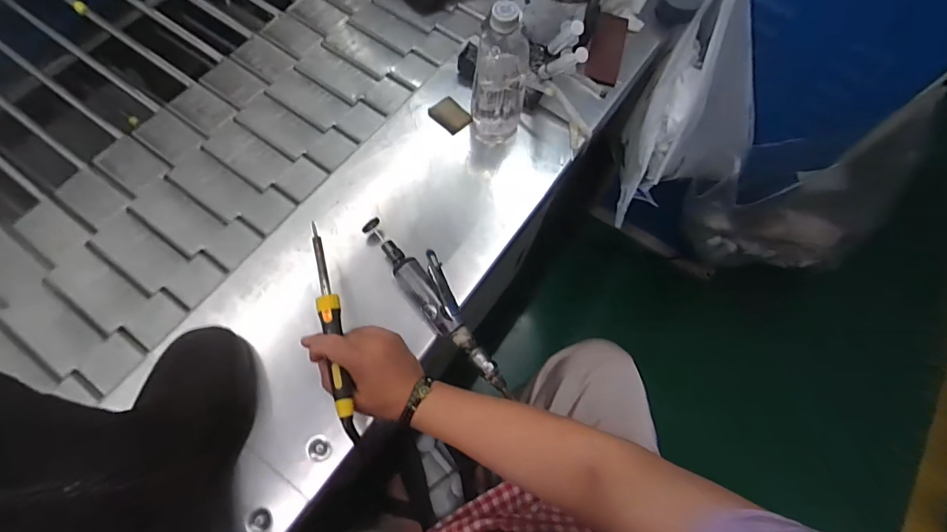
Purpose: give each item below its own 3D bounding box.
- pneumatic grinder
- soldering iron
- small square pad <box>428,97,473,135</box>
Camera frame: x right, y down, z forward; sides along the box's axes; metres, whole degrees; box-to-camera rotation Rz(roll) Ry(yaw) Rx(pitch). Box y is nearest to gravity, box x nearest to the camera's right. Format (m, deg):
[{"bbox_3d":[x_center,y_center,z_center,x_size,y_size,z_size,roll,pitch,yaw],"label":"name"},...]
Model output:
[{"bbox_3d":[-0.039,0.036,0.525,0.050,0.046,0.258,-34,72,-16],"label":"pneumatic grinder"},{"bbox_3d":[-0.145,0.061,0.471,0.020,0.018,0.231,-13,72,-9],"label":"soldering iron"},{"bbox_3d":[-0.033,-0.214,0.654,0.042,0.012,0.054,-37,73,-17],"label":"small square pad"}]

